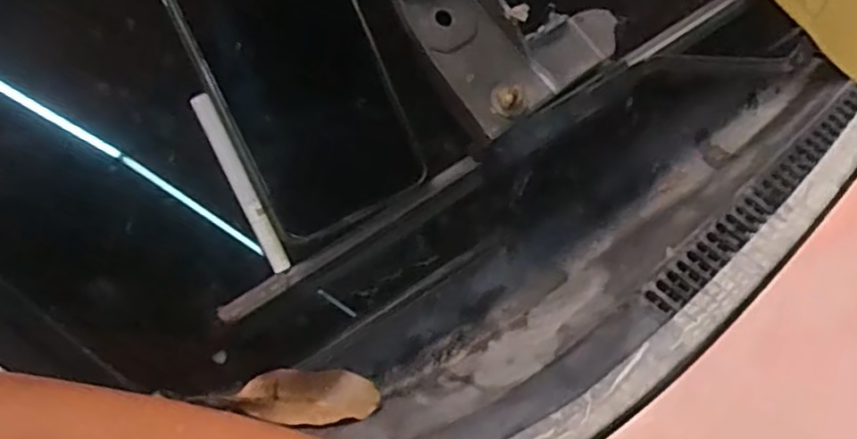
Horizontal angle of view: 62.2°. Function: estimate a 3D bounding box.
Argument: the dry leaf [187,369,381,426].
[{"bbox_3d":[-0.060,0.079,0.314,0.076,0.005,0.024,3,64,-17],"label":"dry leaf"}]

